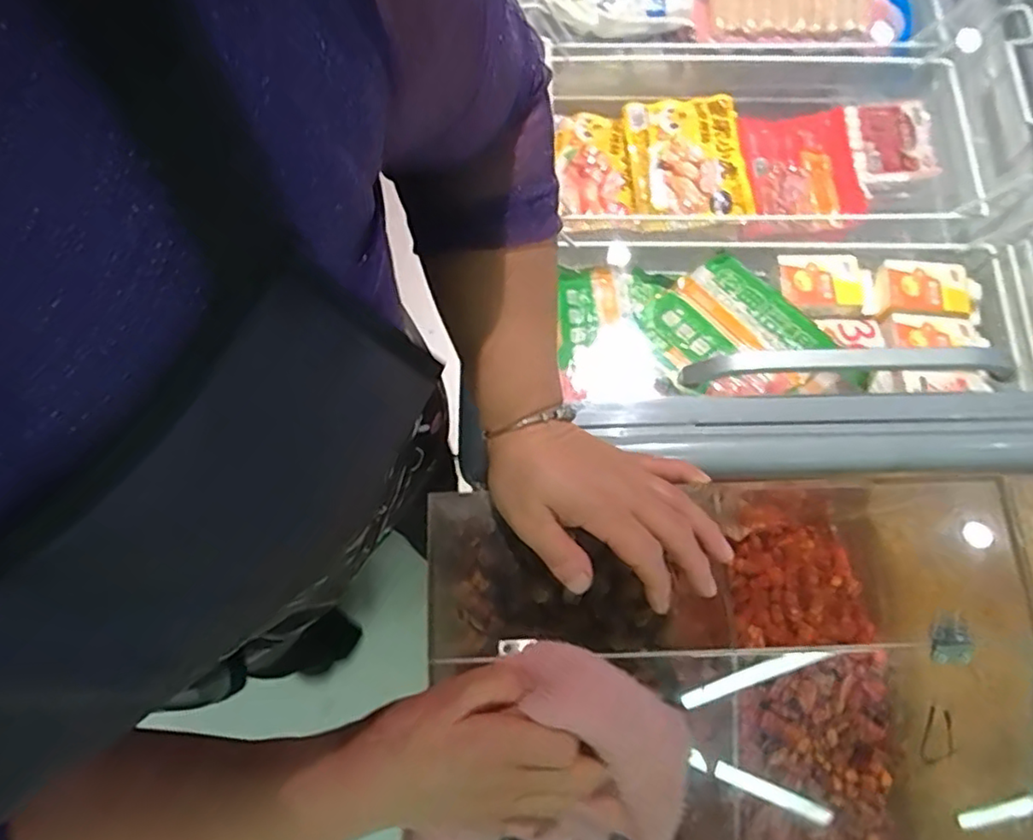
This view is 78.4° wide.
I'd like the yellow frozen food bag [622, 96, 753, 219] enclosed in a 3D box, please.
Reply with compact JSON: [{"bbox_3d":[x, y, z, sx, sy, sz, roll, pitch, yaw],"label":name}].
[{"bbox_3d":[0.255,-0.391,0.954,0.170,0.038,0.216,-1,74,0],"label":"yellow frozen food bag"}]

